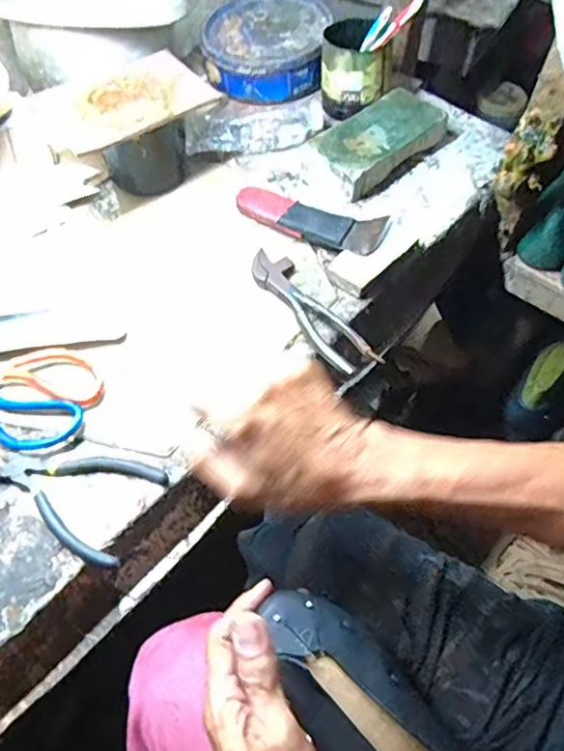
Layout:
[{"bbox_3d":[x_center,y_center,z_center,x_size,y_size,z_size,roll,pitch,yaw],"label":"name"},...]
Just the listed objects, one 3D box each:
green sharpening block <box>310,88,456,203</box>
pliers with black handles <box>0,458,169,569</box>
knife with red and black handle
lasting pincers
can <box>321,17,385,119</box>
[{"bbox_3d":[0.126,-0.301,0.709,0.201,0.037,0.095,-37,65,-23],"label":"green sharpening block"},{"bbox_3d":[-0.180,0.099,0.468,0.142,0.013,0.087,17,57,9],"label":"pliers with black handles"},{"bbox_3d":[0.033,-0.186,0.647,0.176,0.015,0.072,24,59,14],"label":"knife with red and black handle"},{"bbox_3d":[0.027,-0.070,0.576,0.046,0.022,0.188,-28,61,-19],"label":"lasting pincers"},{"bbox_3d":[0.092,-0.409,0.740,0.078,0.086,0.092,3,56,0],"label":"can"}]

